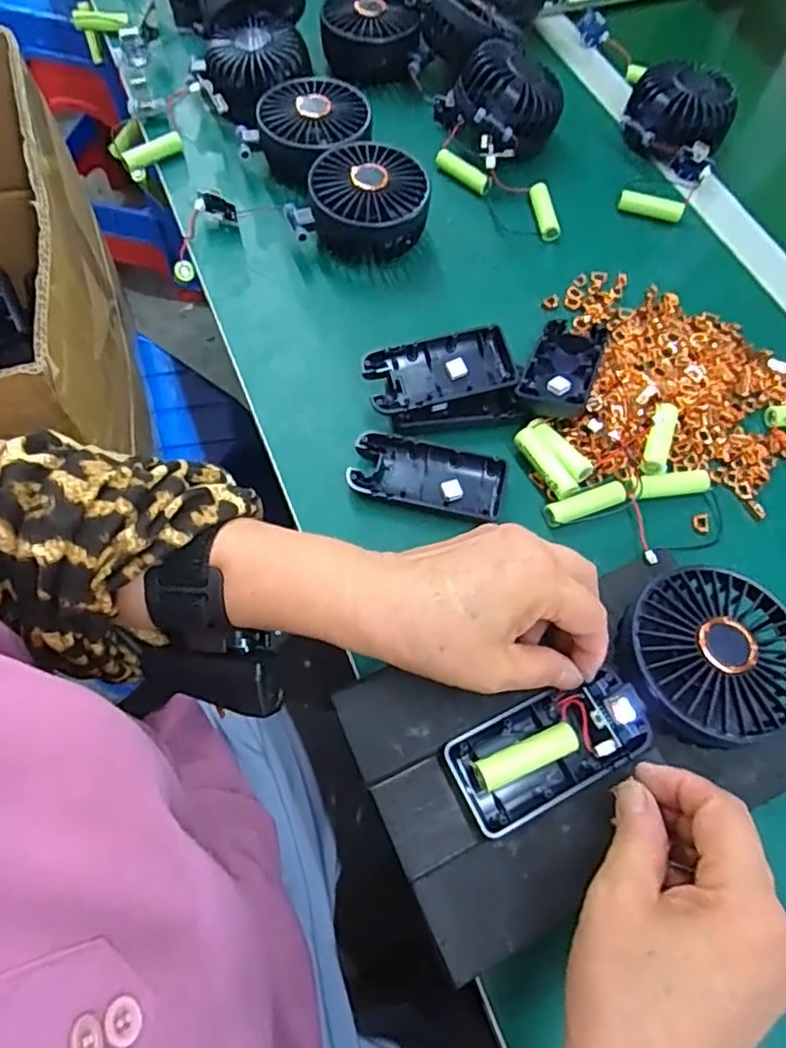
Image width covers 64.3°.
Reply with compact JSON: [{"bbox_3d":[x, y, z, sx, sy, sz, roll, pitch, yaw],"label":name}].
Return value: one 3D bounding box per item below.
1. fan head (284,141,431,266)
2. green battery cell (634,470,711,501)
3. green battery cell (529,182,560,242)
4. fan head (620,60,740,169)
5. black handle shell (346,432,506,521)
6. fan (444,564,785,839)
[{"bbox_3d":[-0.024,-0.239,0.465,0.099,0.048,0.080,7,65,2],"label":"fan head"},{"bbox_3d":[0.173,-0.025,0.390,0.052,0.011,0.014,-9,66,-6],"label":"green battery cell"},{"bbox_3d":[0.118,-0.246,0.493,0.017,0.015,0.055,-10,66,-6],"label":"green battery cell"},{"bbox_3d":[0.238,-0.343,0.523,0.083,0.043,0.081,1,65,-1],"label":"fan head"},{"bbox_3d":[0.022,-0.029,0.386,0.092,0.014,0.044,11,65,3],"label":"black handle shell"},{"bbox_3d":[0.113,0.086,0.303,0.180,0.025,0.078,-28,69,-4],"label":"fan"}]

